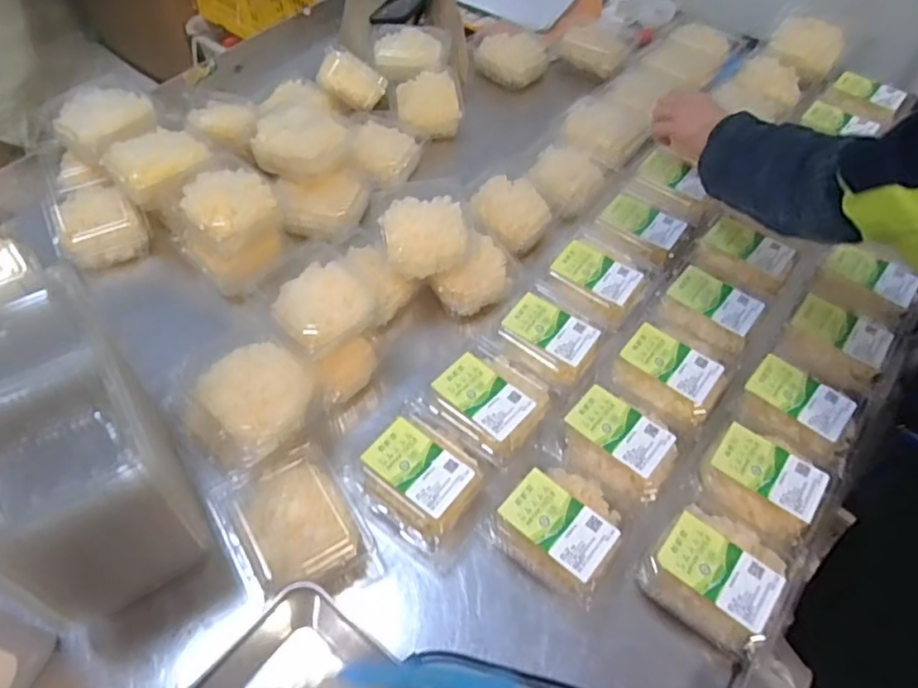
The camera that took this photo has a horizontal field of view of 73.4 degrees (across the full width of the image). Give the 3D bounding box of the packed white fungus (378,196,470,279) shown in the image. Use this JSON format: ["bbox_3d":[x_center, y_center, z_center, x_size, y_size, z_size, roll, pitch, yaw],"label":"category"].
[{"bbox_3d":[-0.043,-0.130,0.751,0.099,0.061,0.090,1,54,-2],"label":"packed white fungus"}]

